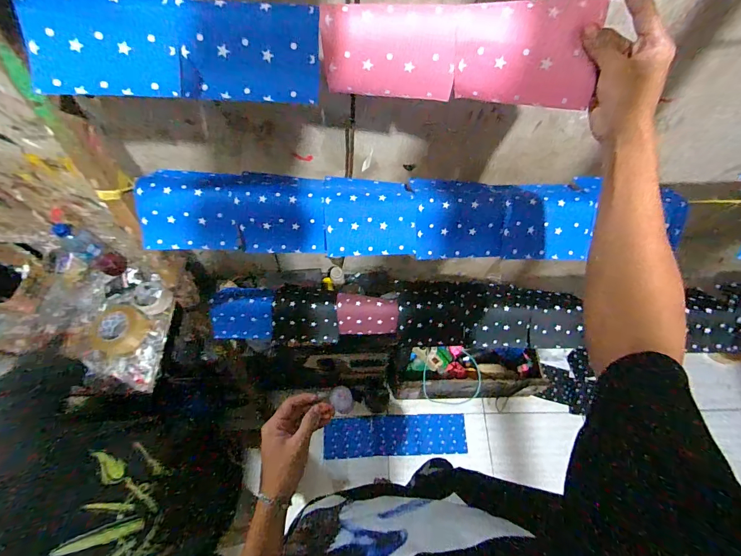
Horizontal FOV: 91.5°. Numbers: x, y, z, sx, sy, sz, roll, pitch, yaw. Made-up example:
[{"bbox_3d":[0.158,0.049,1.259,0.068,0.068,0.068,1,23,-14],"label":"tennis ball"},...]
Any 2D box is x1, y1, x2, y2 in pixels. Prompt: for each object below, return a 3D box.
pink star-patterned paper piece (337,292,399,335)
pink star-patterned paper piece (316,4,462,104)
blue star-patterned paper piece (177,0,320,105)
[{"bbox_3d":[-0.007,0.088,0.828,0.138,0.021,0.092,3,95,-1],"label":"pink star-patterned paper piece"},{"bbox_3d":[0.022,-0.256,0.415,0.145,0.088,0.032,0,64,2],"label":"pink star-patterned paper piece"},{"bbox_3d":[-0.131,-0.245,0.394,0.147,0.007,0.093,2,108,-3],"label":"blue star-patterned paper piece"}]

